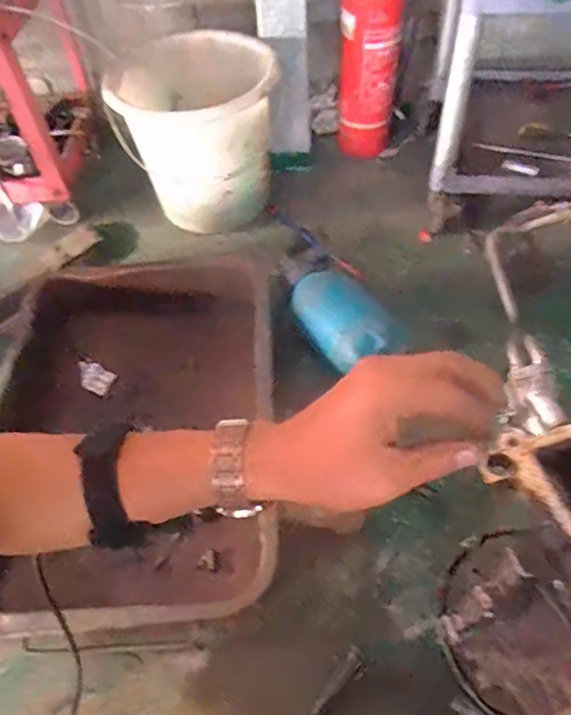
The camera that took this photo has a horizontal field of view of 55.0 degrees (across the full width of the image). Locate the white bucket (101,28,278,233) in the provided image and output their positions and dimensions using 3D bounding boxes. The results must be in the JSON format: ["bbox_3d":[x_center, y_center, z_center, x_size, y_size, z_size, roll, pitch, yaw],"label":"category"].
[{"bbox_3d":[-0.186,-0.473,1.155,0.304,0.308,0.304,-2,51,2],"label":"white bucket"}]

